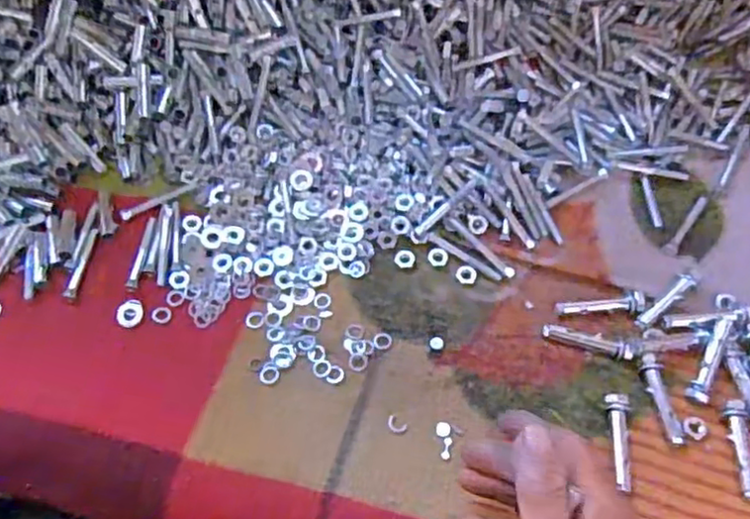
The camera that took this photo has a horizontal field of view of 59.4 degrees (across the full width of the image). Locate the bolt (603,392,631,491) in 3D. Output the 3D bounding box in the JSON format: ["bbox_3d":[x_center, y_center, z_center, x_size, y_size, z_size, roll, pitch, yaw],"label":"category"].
[{"bbox_3d":[0.147,0.108,0.395,0.014,0.008,0.055,6,64,4],"label":"bolt"}]

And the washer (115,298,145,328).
[{"bbox_3d":[-0.163,0.035,0.435,0.018,0.004,0.019,0,63,1],"label":"washer"}]

